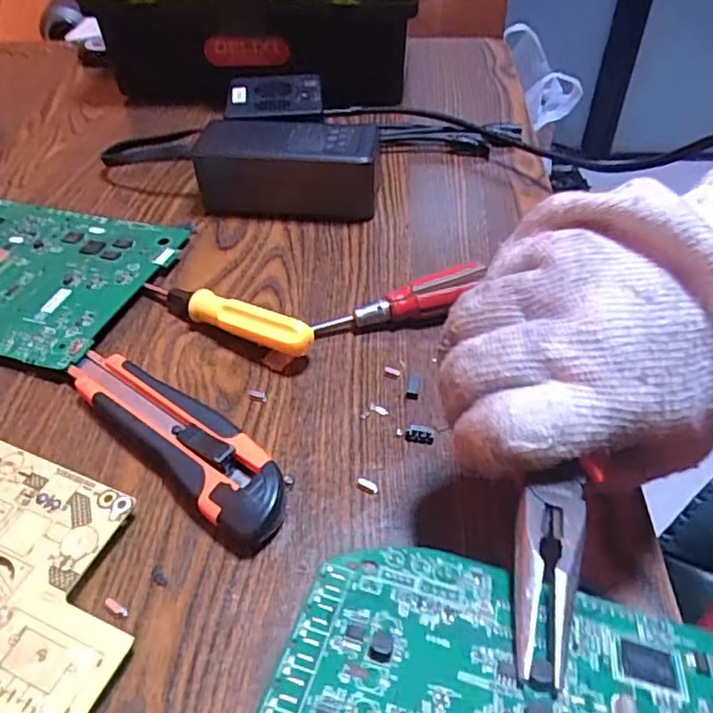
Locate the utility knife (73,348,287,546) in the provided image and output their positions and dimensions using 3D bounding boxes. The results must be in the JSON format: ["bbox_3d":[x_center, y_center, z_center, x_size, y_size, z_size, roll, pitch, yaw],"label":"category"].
[{"bbox_3d":[-0.090,0.034,0.310,0.152,0.018,0.042,34,55,29],"label":"utility knife"}]

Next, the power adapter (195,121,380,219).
[{"bbox_3d":[-0.050,-0.135,0.452,0.132,0.055,0.063,7,47,9],"label":"power adapter"}]

